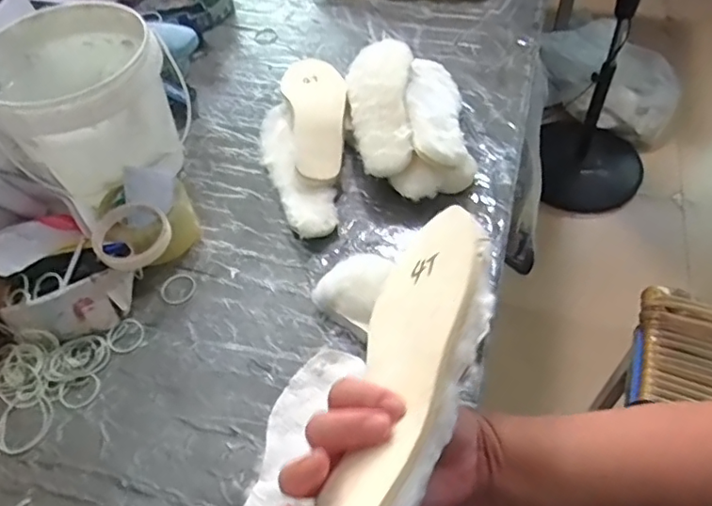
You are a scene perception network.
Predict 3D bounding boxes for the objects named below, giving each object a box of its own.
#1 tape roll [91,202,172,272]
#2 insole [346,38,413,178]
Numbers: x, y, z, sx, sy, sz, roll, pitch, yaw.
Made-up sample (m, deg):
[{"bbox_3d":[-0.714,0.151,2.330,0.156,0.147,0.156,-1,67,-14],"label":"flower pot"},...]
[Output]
[{"bbox_3d":[-0.261,-0.023,0.670,0.088,0.030,0.089,45,66,8],"label":"tape roll"},{"bbox_3d":[0.030,-0.210,0.795,0.092,0.044,0.237,0,52,4],"label":"insole"}]

